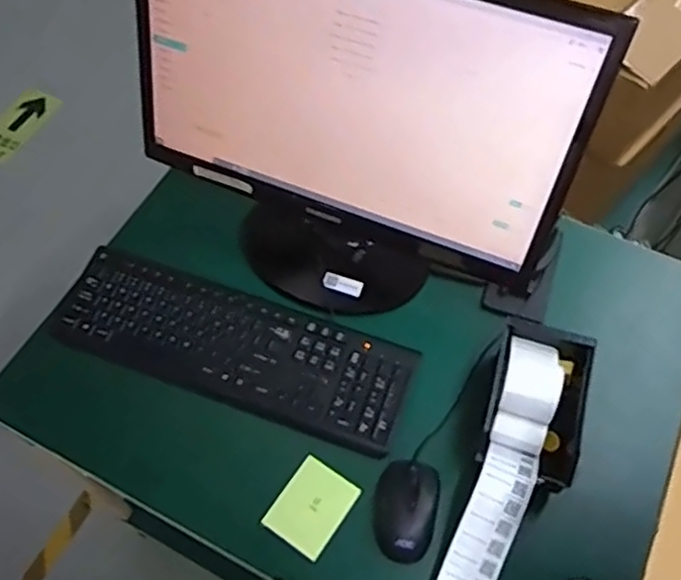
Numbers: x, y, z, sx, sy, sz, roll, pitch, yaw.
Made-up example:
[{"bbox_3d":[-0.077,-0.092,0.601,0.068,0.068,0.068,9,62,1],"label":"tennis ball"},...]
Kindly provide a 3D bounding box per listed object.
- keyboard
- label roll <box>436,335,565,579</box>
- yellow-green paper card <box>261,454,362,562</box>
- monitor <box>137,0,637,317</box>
[{"bbox_3d":[-0.134,0.063,0.849,0.445,0.018,0.134,18,61,10],"label":"keyboard"},{"bbox_3d":[0.164,0.235,0.746,0.066,0.081,0.376,20,62,11],"label":"label roll"},{"bbox_3d":[-0.032,0.240,0.765,0.073,0.011,0.091,31,64,16],"label":"yellow-green paper card"},{"bbox_3d":[0.000,-0.163,0.776,0.493,0.365,0.162,22,62,12],"label":"monitor"}]

